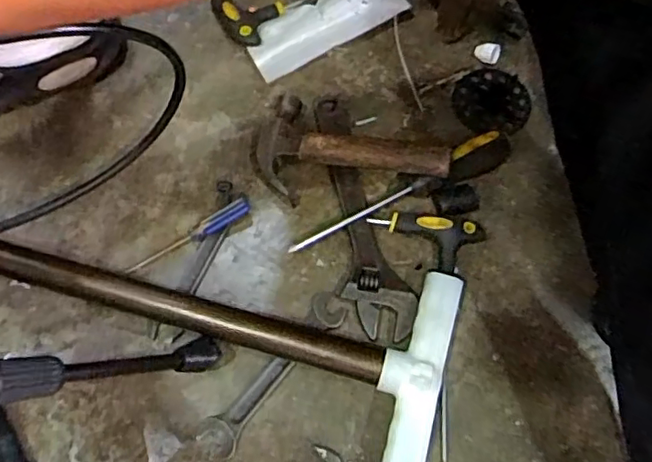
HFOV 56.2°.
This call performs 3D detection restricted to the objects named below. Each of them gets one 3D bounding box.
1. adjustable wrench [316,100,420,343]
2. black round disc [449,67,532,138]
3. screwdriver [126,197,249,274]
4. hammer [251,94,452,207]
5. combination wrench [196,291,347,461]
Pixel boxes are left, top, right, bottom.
[{"bbox_3d":[0.023,-0.018,0.545,0.052,0.017,0.237,-14,69,-7],"label":"adjustable wrench"},{"bbox_3d":[0.163,-0.127,0.599,0.075,0.006,0.075,0,68,-1],"label":"black round disc"},{"bbox_3d":[-0.121,0.005,0.540,0.121,0.015,0.017,-29,71,5],"label":"screwdriver"},{"bbox_3d":[0.017,-0.071,0.548,0.184,0.026,0.097,10,68,17],"label":"hammer"},{"bbox_3d":[-0.042,0.115,0.495,0.032,0.008,0.162,38,72,13],"label":"combination wrench"}]

